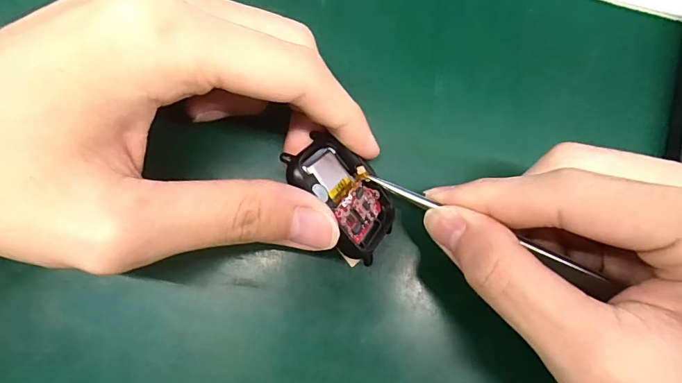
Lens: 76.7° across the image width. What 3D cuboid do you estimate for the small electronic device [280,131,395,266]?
[{"bbox_3d":[0.002,0.000,0.160,0.005,0.039,0.046,-32,95,36],"label":"small electronic device"}]

